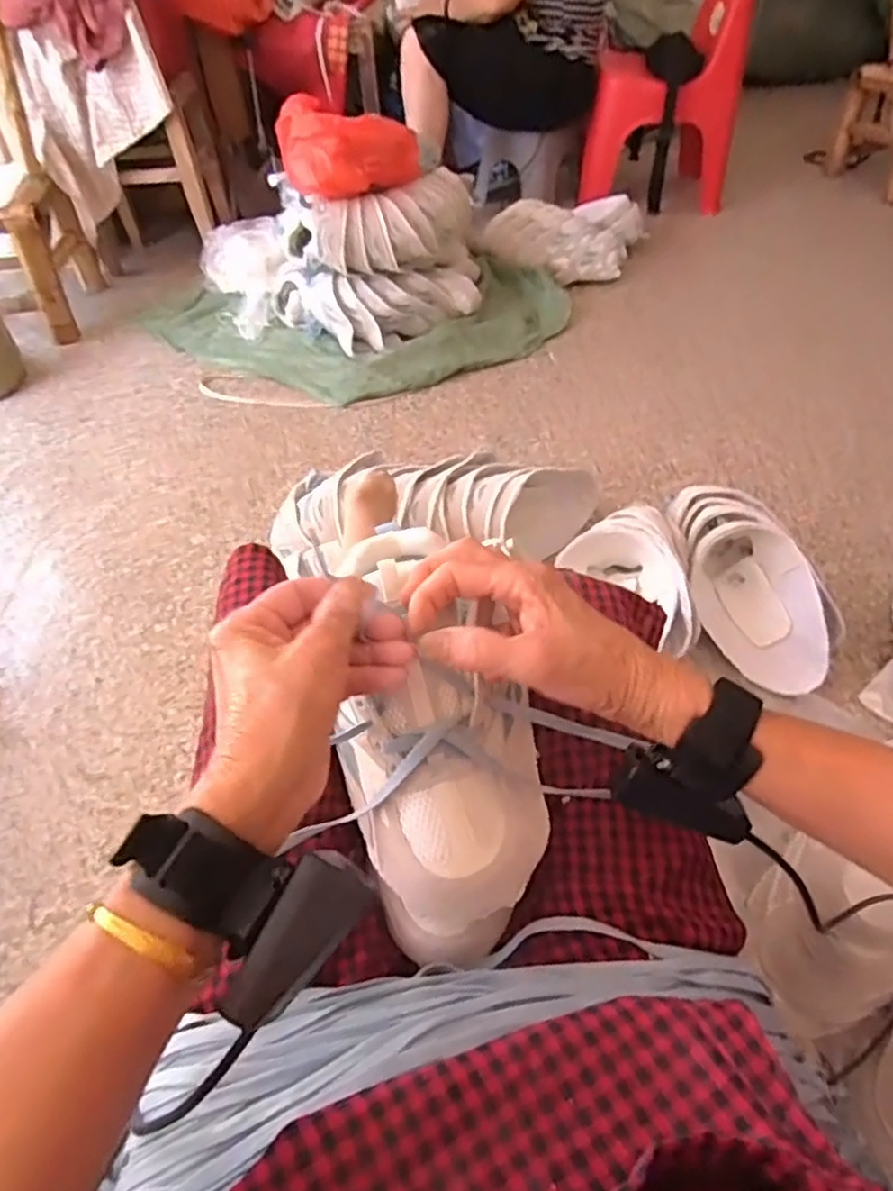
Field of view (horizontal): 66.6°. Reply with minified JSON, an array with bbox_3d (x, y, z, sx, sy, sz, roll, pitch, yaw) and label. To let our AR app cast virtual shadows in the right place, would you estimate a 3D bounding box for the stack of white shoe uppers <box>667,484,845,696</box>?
[{"bbox_3d":[0.421,-0.016,0.959,0.142,0.141,0.323,-20,73,-12],"label":"stack of white shoe uppers"}]

